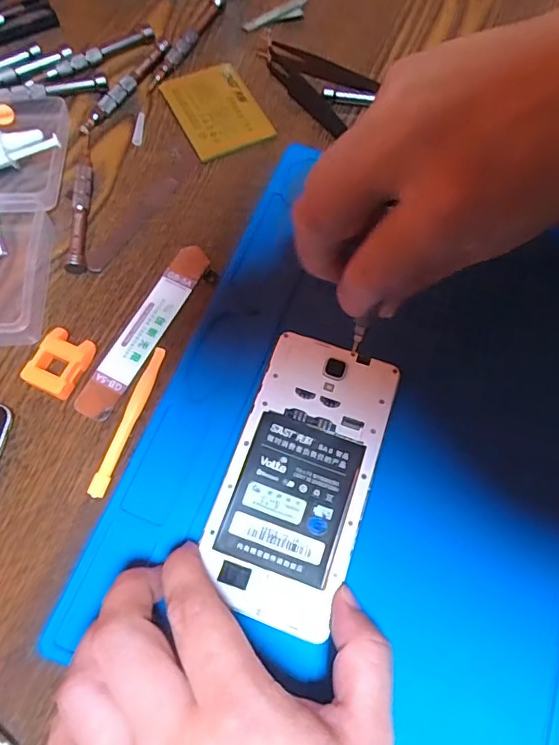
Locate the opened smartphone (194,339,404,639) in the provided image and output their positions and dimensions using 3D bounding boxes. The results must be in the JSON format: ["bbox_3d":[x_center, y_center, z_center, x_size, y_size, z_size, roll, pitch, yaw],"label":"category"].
[{"bbox_3d":[0.011,0.049,0.262,0.069,0.006,0.140,17,70,5],"label":"opened smartphone"}]

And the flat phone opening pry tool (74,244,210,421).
[{"bbox_3d":[-0.076,-0.026,0.296,0.020,0.004,0.116,26,70,8],"label":"flat phone opening pry tool"}]

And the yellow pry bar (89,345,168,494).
[{"bbox_3d":[-0.079,0.024,0.274,0.009,0.007,0.084,16,69,5],"label":"yellow pry bar"}]

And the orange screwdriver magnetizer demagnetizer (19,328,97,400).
[{"bbox_3d":[-0.118,-0.005,0.282,0.026,0.013,0.034,23,70,7],"label":"orange screwdriver magnetizer demagnetizer"}]

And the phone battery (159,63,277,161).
[{"bbox_3d":[-0.043,-0.181,0.356,0.054,0.004,0.076,-25,72,-11],"label":"phone battery"}]

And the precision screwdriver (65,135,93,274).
[{"bbox_3d":[-0.123,-0.108,0.324,0.011,0.009,0.102,-2,69,-2],"label":"precision screwdriver"}]

